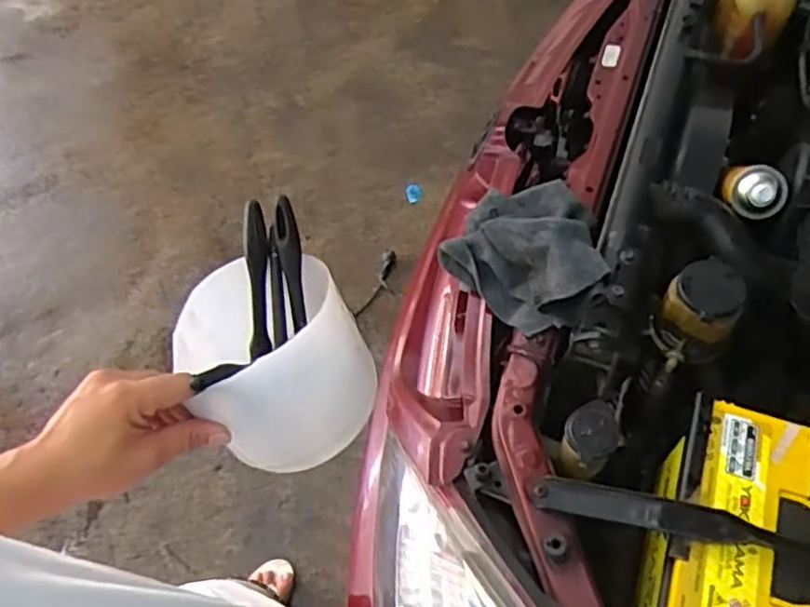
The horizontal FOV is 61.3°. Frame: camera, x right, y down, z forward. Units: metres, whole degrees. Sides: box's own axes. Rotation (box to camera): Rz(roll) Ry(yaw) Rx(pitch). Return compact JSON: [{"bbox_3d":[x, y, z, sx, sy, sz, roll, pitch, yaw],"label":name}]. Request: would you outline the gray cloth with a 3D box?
[{"bbox_3d":[0.160,-0.072,0.833,0.176,0.087,0.210,-35,64,-17],"label":"gray cloth"}]

